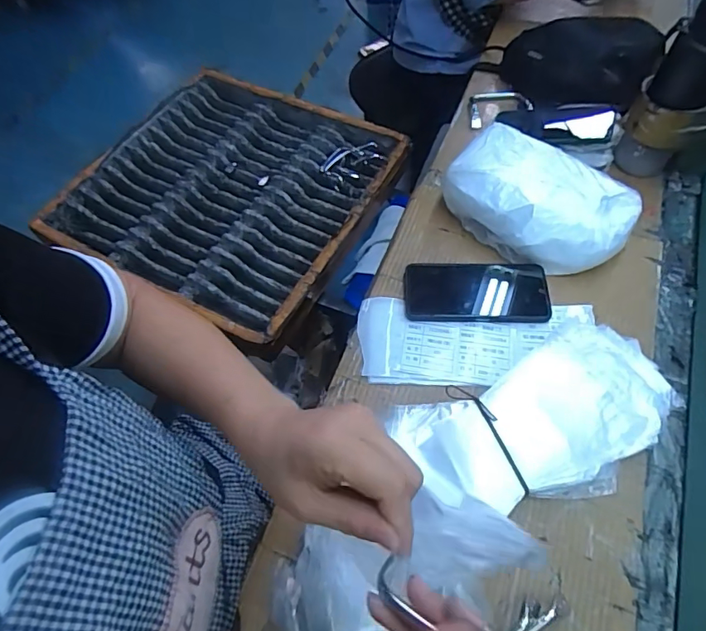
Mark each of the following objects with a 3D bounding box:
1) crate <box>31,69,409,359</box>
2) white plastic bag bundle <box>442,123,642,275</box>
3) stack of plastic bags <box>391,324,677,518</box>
[{"bbox_3d":[-0.237,-0.246,0.991,0.536,0.089,0.543,24,64,16],"label":"crate"},{"bbox_3d":[0.226,-0.139,0.597,0.212,0.082,0.130,38,68,22],"label":"white plastic bag bundle"},{"bbox_3d":[0.204,0.098,0.485,0.254,0.036,0.147,-22,61,-10],"label":"stack of plastic bags"}]

